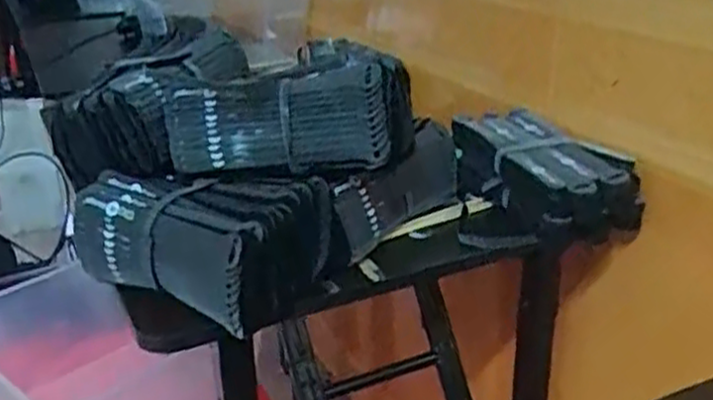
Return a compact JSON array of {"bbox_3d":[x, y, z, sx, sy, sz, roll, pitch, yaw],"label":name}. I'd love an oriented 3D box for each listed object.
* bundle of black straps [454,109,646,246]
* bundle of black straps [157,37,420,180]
[{"bbox_3d":[0.195,-0.027,0.816,0.118,0.087,0.203,-11,25,-21],"label":"bundle of black straps"},{"bbox_3d":[-0.063,-0.080,0.698,0.228,0.100,0.095,-1,23,1],"label":"bundle of black straps"}]

